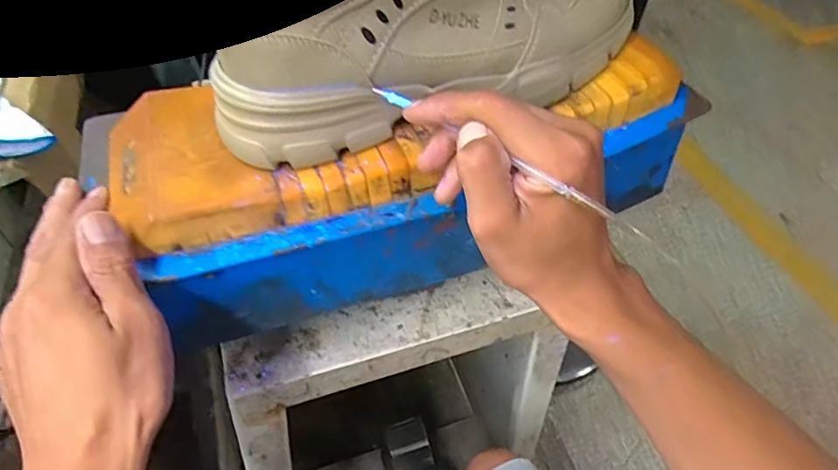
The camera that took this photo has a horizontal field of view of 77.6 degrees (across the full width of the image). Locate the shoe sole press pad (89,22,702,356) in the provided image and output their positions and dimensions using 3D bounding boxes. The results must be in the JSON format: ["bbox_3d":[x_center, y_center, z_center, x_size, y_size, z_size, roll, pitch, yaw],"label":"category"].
[{"bbox_3d":[-0.005,-0.044,0.372,0.375,0.122,0.139,-14,52,-11],"label":"shoe sole press pad"}]

